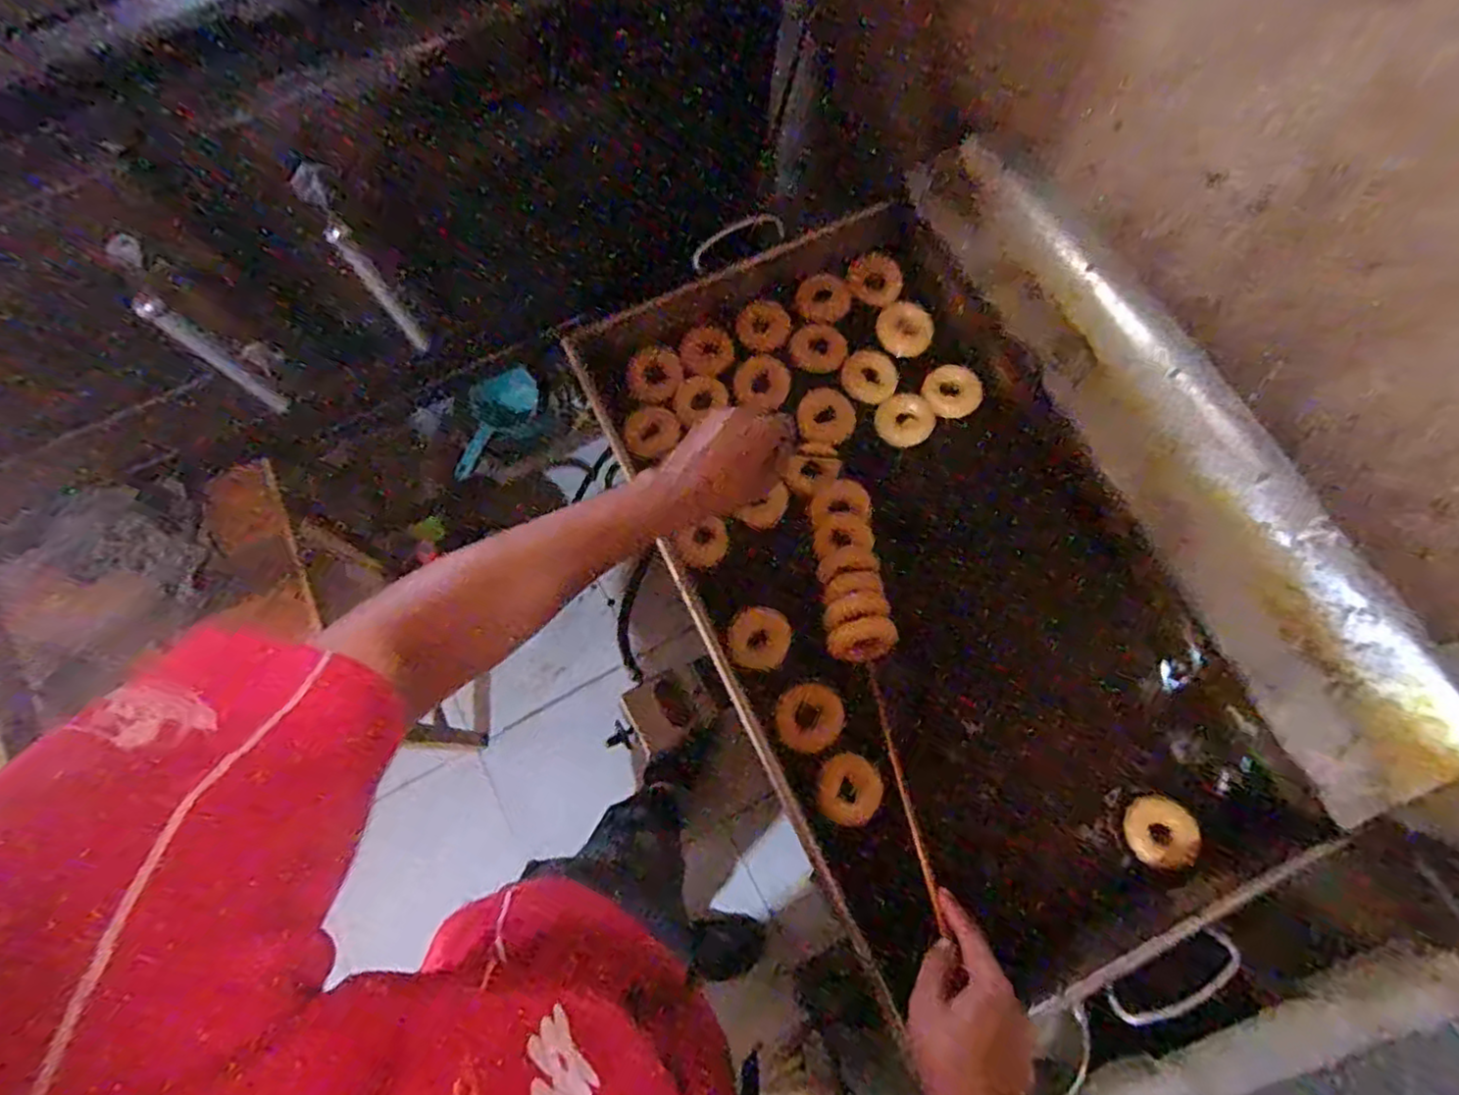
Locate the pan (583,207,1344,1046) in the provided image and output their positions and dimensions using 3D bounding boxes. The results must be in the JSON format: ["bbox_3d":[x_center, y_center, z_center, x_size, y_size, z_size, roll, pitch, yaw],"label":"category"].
[{"bbox_3d":[0.211,0.017,0.774,0.477,0.122,0.853,-29,77,-8],"label":"pan"}]

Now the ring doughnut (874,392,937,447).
[{"bbox_3d":[0.220,-0.160,0.870,0.066,0.026,0.066,0,75,0],"label":"ring doughnut"}]

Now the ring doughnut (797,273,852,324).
[{"bbox_3d":[0.123,-0.323,0.895,0.069,0.025,0.058,3,75,1],"label":"ring doughnut"}]

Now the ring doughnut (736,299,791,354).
[{"bbox_3d":[0.044,-0.283,0.880,0.066,0.019,0.067,0,75,0],"label":"ring doughnut"}]

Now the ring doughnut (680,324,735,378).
[{"bbox_3d":[-0.027,-0.246,0.856,0.065,0.019,0.062,0,75,0],"label":"ring doughnut"}]

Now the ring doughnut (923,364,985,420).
[{"bbox_3d":[0.279,-0.195,0.860,0.062,0.015,0.069,-41,79,-10],"label":"ring doughnut"}]

